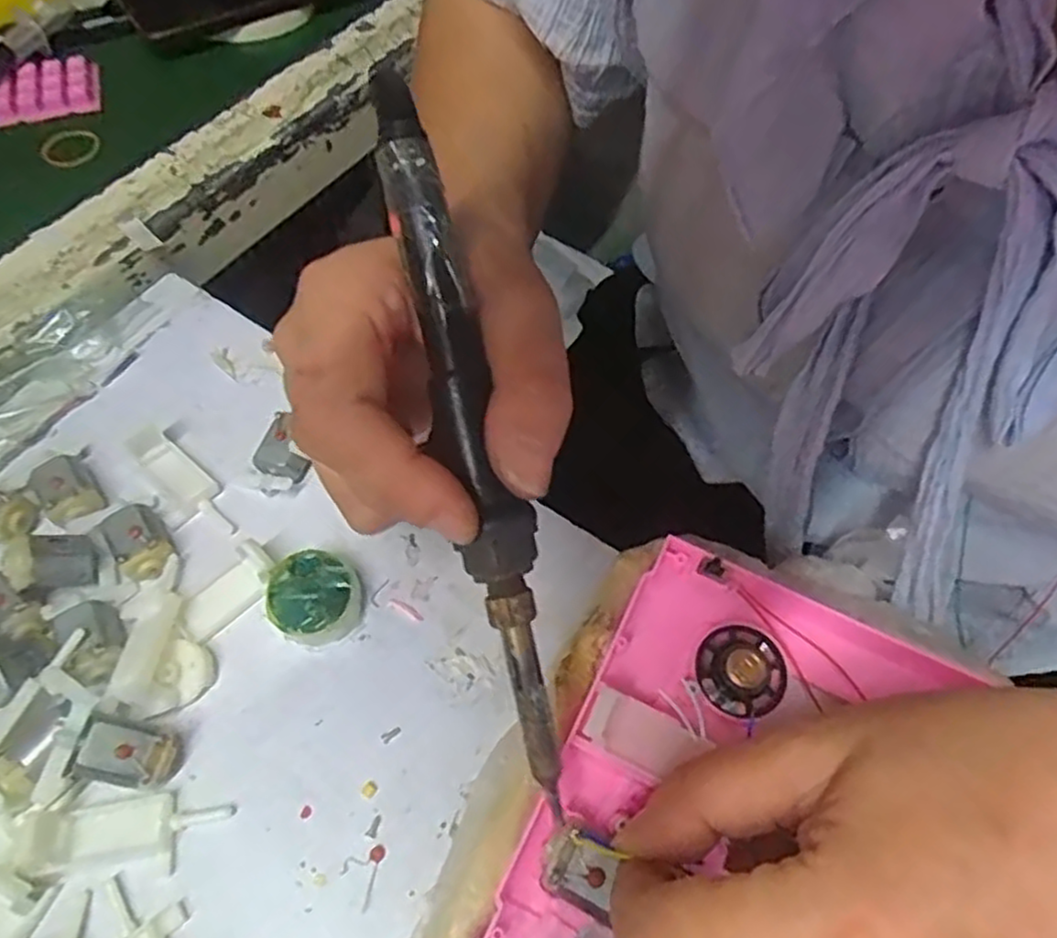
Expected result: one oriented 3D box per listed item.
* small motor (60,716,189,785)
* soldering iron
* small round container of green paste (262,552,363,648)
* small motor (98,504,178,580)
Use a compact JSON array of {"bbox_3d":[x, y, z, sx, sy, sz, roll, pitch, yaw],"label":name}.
[{"bbox_3d":[-0.132,0.094,0.240,0.032,0.014,0.019,18,72,-18],"label":"small motor"},{"bbox_3d":[-0.016,-0.010,0.191,0.018,0.019,0.187,-14,89,-9],"label":"soldering iron"},{"bbox_3d":[-0.080,0.048,0.272,0.032,0.017,0.032,0,60,-1],"label":"small round container of green paste"},{"bbox_3d":[-0.151,0.027,0.281,0.020,0.016,0.031,-38,67,-20],"label":"small motor"}]

